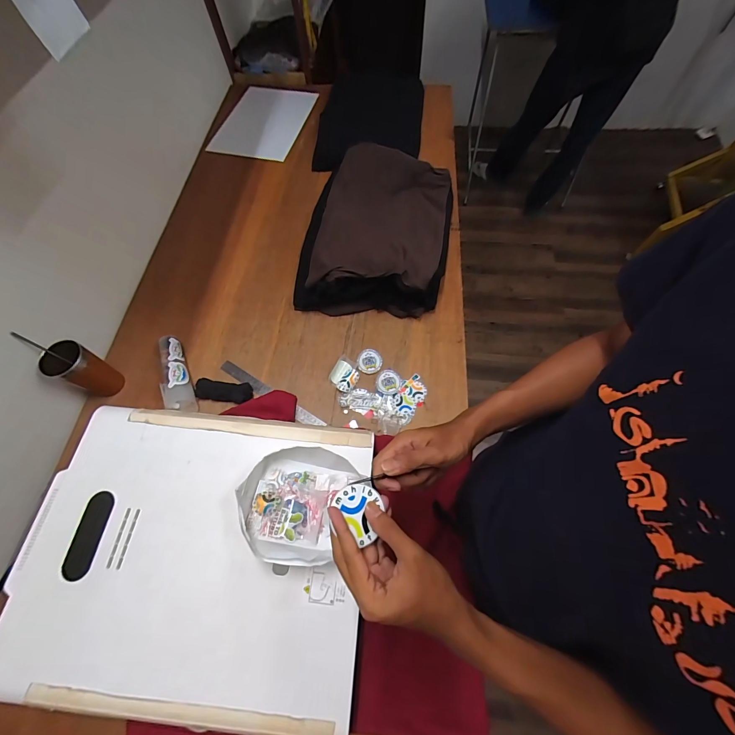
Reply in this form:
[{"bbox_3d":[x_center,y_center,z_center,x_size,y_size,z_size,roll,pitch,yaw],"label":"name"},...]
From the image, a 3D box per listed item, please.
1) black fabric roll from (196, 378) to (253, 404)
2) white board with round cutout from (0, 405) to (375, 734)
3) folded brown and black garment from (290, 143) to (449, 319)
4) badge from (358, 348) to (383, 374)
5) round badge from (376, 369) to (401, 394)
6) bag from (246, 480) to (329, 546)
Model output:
[{"bbox_3d":[-0.333,0.054,0.779,0.135,0.033,0.047,9,66,6],"label":"black fabric roll"},{"bbox_3d":[-0.257,0.266,0.510,0.494,0.026,0.398,4,66,4],"label":"white board with round cutout"},{"bbox_3d":[0.034,-0.372,0.914,0.368,0.148,0.503,9,66,6],"label":"folded brown and black garment"},{"bbox_3d":[0.006,-0.015,0.813,0.059,0.005,0.063,-1,65,2],"label":"badge"},{"bbox_3d":[0.049,0.034,0.789,0.055,0.004,0.061,7,66,5],"label":"round badge"},{"bbox_3d":[-0.123,0.223,0.516,0.110,0.016,0.079,9,66,6],"label":"bag"}]

